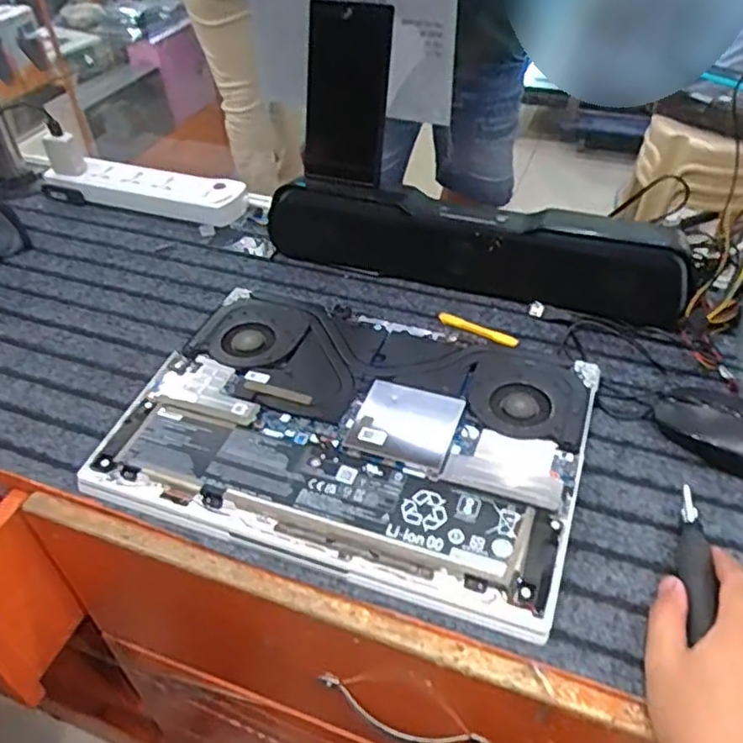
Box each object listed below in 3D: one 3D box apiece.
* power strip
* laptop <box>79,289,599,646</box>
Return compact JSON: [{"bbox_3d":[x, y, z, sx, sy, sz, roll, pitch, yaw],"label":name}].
[{"bbox_3d":[-0.282,-0.231,0.835,0.267,0.040,0.060,14,44,17],"label":"power strip"},{"bbox_3d":[-0.013,0.044,0.542,0.354,0.027,0.246,13,44,16],"label":"laptop"}]

